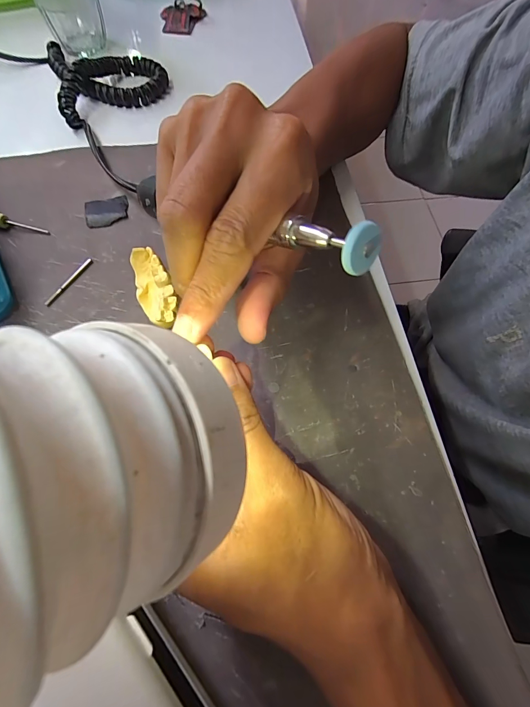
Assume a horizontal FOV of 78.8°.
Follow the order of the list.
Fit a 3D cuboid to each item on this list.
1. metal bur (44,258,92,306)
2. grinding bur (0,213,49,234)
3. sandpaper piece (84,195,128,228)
[{"bbox_3d":[-0.137,-0.050,0.225,0.004,0.004,0.044,29,69,11],"label":"metal bur"},{"bbox_3d":[-0.185,-0.097,0.240,0.044,0.009,0.008,7,67,1],"label":"grinding bur"},{"bbox_3d":[-0.124,-0.112,0.251,0.032,0.004,0.028,-14,68,-7],"label":"sandpaper piece"}]

